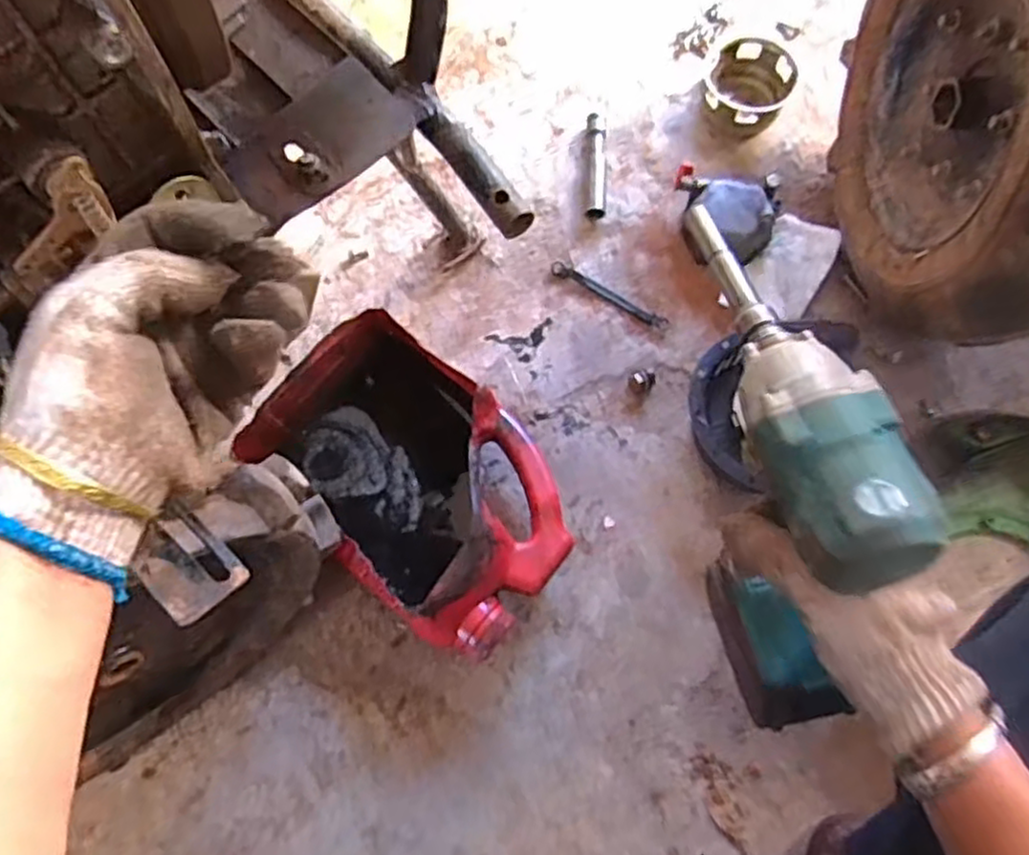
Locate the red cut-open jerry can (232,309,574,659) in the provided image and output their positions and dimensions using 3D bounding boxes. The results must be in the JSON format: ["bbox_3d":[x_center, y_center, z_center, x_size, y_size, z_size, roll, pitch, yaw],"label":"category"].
[{"bbox_3d":[-0.090,0.046,0.667,0.298,0.082,0.197,41,78,12],"label":"red cut-open jerry can"}]

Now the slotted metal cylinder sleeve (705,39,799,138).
[{"bbox_3d":[0.257,-0.374,0.813,0.094,0.051,0.098,-1,72,2],"label":"slotted metal cylinder sleeve"}]

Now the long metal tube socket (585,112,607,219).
[{"bbox_3d":[0.090,-0.289,0.806,0.020,0.018,0.124,2,72,3],"label":"long metal tube socket"}]

